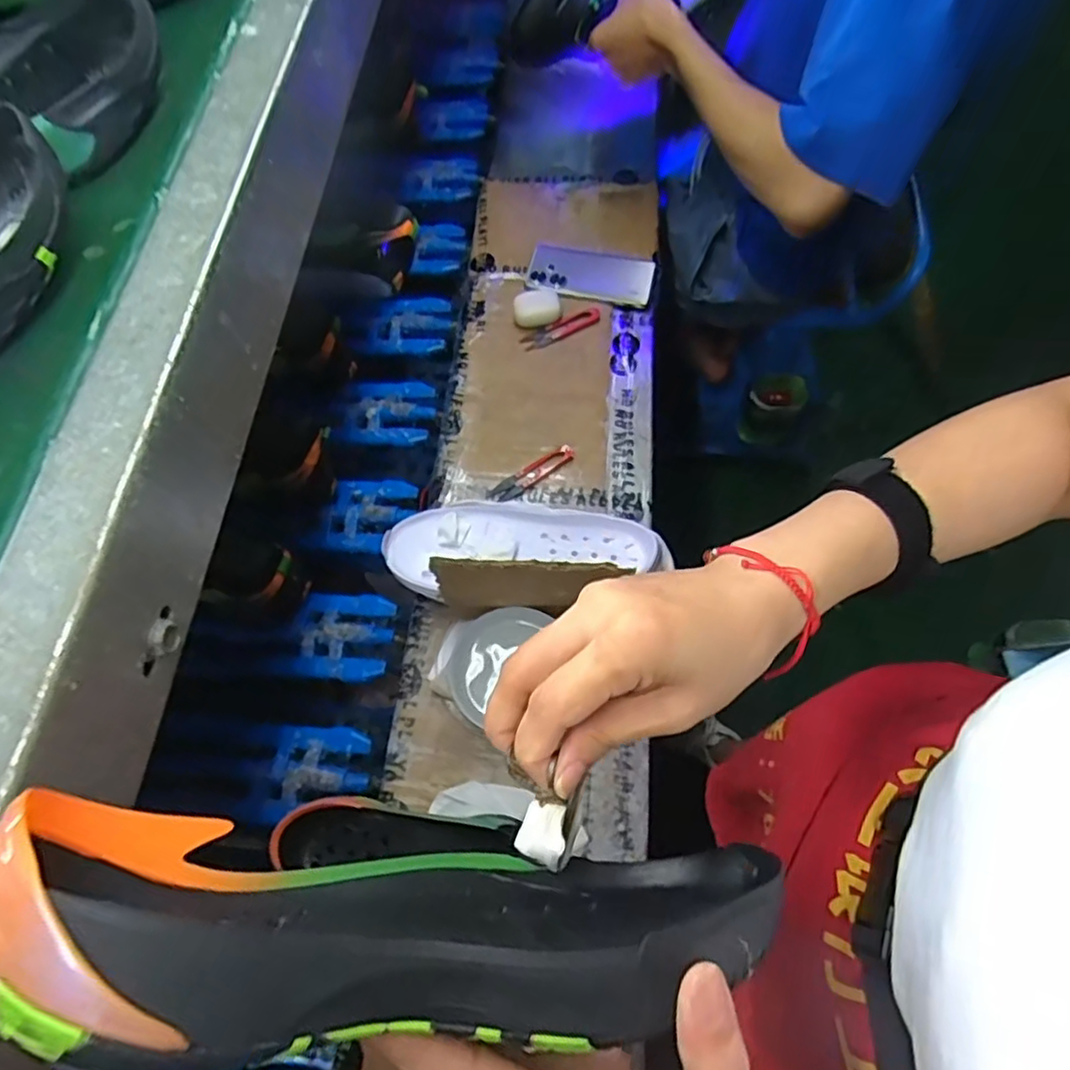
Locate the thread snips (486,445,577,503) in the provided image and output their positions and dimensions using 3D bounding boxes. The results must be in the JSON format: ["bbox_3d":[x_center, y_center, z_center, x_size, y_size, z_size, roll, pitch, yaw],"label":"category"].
[{"bbox_3d":[-0.003,-0.066,0.680,0.103,0.009,0.024,-31,70,-15],"label":"thread snips"}]

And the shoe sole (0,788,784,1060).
[{"bbox_3d":[-0.036,0.130,0.216,0.252,0.111,0.054,15,62,-24],"label":"shoe sole"}]

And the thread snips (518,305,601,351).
[{"bbox_3d":[0.033,-0.251,0.764,0.104,0.004,0.028,-28,69,-13],"label":"thread snips"}]

